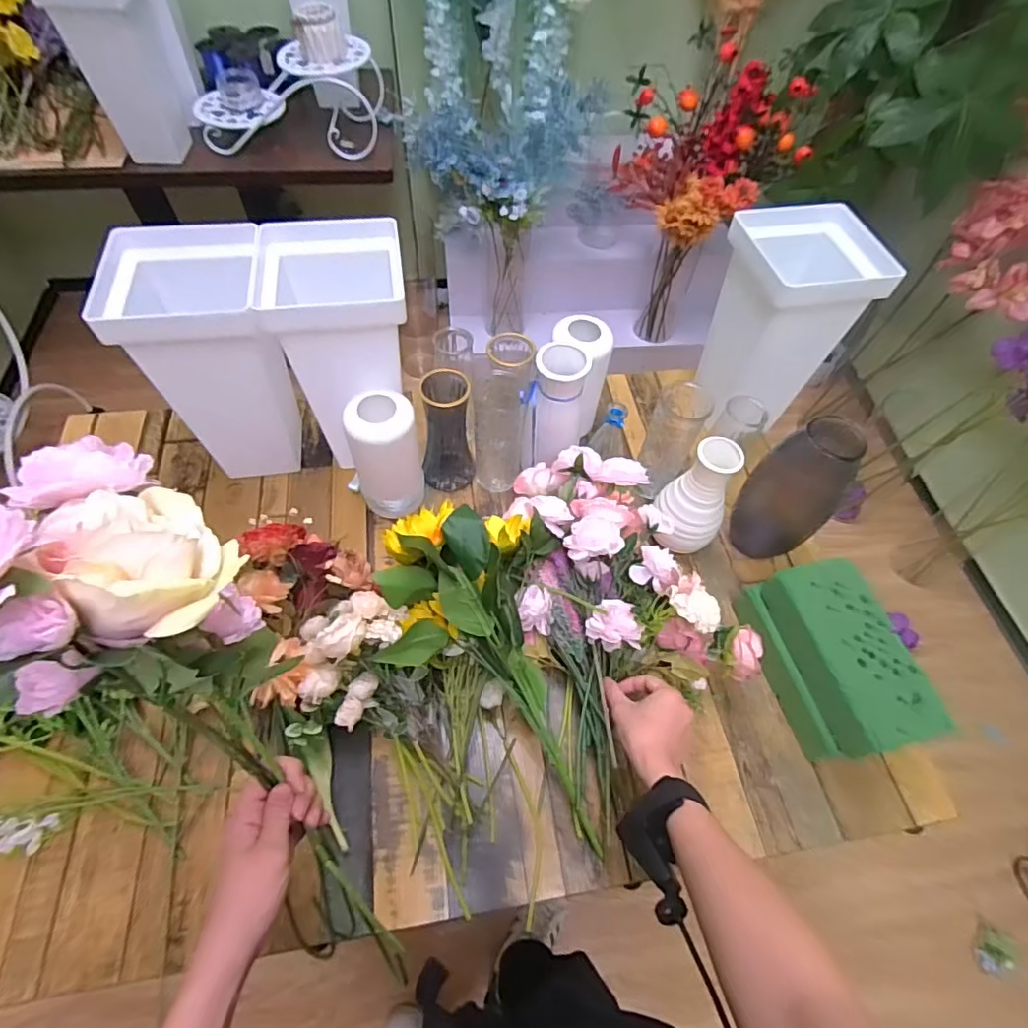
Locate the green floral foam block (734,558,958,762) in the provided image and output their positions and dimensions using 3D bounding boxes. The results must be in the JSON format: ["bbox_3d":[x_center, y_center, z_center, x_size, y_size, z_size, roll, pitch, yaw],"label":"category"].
[{"bbox_3d":[0.409,0.183,0.715,0.114,0.125,0.226,-12,59,-10],"label":"green floral foam block"}]

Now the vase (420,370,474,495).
[{"bbox_3d":[-0.103,-0.128,0.837,0.075,0.193,0.085,-8,59,-8],"label":"vase"}]

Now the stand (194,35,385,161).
[{"bbox_3d":[-0.543,-1.011,1.337,0.449,0.174,0.225,-8,59,-8],"label":"stand"}]

